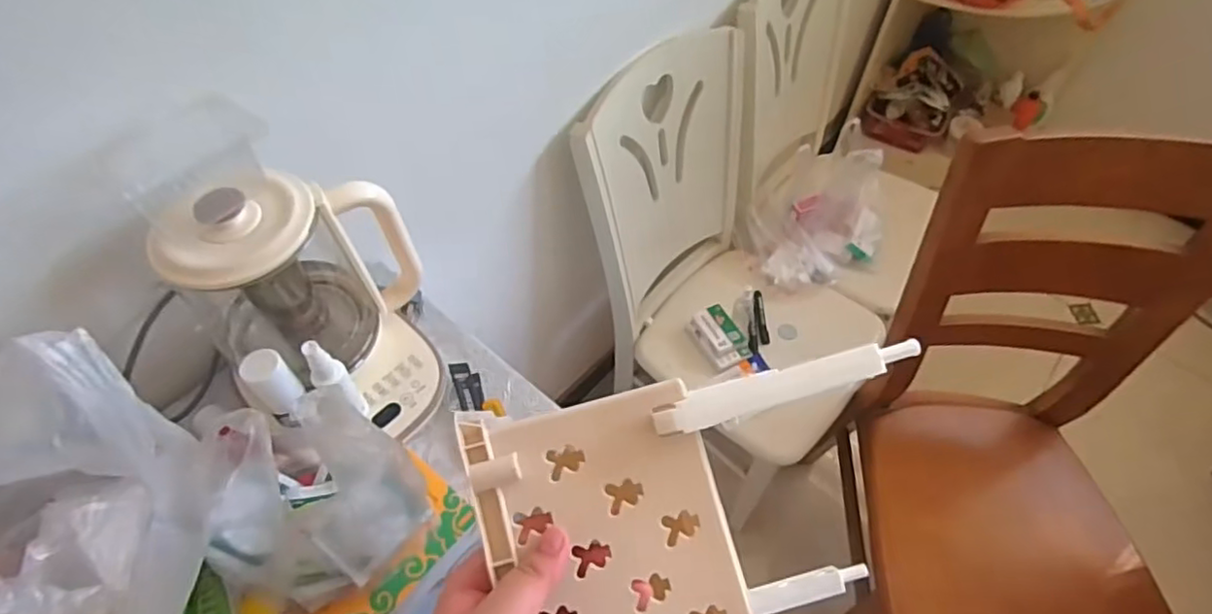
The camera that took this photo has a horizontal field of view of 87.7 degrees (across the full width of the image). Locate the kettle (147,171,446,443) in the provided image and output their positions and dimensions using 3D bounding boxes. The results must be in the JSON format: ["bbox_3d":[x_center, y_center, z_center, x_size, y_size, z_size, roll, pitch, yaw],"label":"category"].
[{"bbox_3d":[-0.264,0.002,0.586,0.191,0.235,0.167,-21,58,-16],"label":"kettle"}]

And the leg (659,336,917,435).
[{"bbox_3d":[0.097,0.042,0.338,0.143,0.022,0.020,-13,56,-11],"label":"leg"}]

